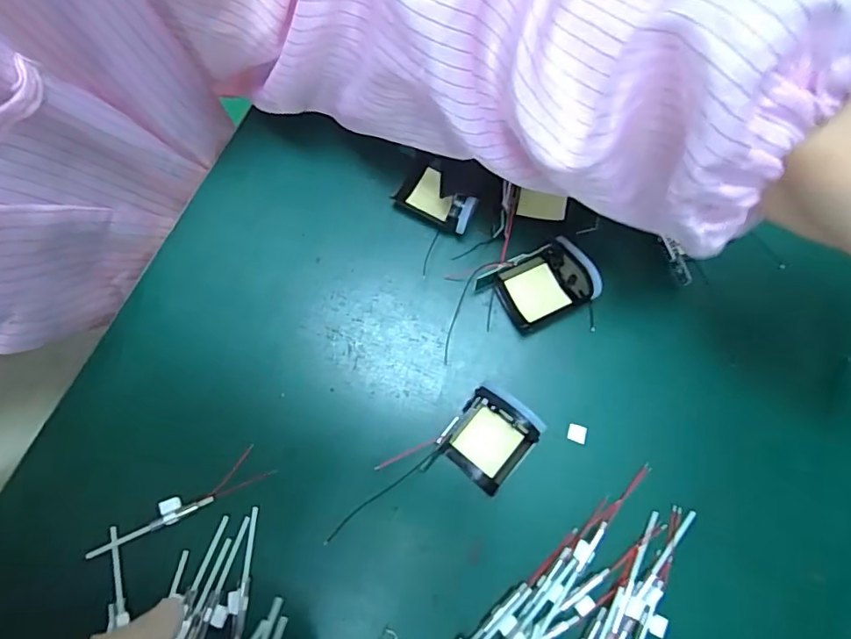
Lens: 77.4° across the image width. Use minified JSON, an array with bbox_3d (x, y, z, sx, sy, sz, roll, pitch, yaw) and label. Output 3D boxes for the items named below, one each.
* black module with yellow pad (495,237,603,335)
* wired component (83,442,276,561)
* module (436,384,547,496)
[{"bbox_3d":[0.060,-0.017,0.263,0.043,0.021,0.033,-30,79,-5],"label":"black module with yellow pad"},{"bbox_3d":[-0.116,0.089,0.250,0.088,0.004,0.016,-30,79,-5],"label":"wired component"},{"bbox_3d":[0.031,0.056,0.252,0.037,0.027,0.040,39,82,8],"label":"module"}]

